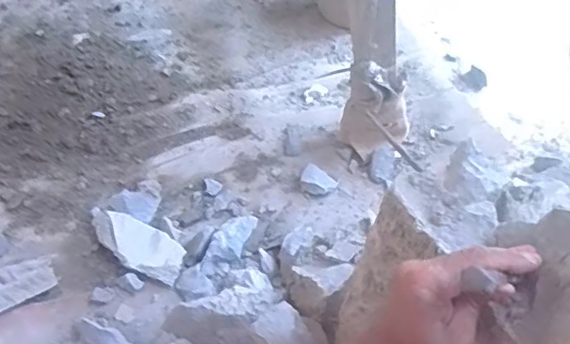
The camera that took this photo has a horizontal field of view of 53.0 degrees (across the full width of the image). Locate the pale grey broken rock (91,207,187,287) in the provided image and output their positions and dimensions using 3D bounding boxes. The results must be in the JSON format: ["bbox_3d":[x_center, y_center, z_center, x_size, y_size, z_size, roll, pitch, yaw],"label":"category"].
[{"bbox_3d":[-0.274,0.129,1.031,0.217,0.037,0.084,29,54,20],"label":"pale grey broken rock"}]

